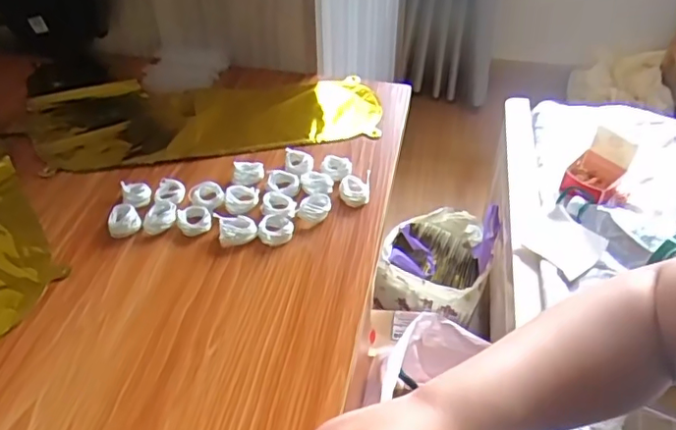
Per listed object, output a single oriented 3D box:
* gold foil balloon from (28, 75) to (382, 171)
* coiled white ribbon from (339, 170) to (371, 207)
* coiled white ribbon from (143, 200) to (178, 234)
[{"bbox_3d":[-0.143,-0.105,0.620,0.364,0.032,0.146,-6,43,-7],"label":"gold foil balloon"},{"bbox_3d":[0.016,-0.024,0.526,0.028,0.013,0.036,2,43,2],"label":"coiled white ribbon"},{"bbox_3d":[-0.154,0.001,0.496,0.024,0.011,0.035,7,43,7],"label":"coiled white ribbon"}]

